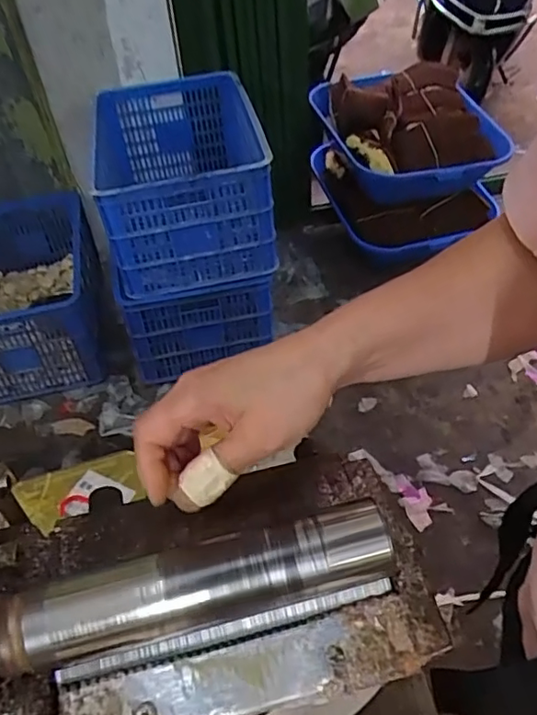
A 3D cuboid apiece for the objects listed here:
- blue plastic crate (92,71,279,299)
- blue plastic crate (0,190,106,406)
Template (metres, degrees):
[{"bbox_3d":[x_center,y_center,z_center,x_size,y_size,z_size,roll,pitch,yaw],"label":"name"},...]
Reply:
[{"bbox_3d":[-0.219,-0.474,1.503,0.430,0.301,0.595,-11,45,-6],"label":"blue plastic crate"},{"bbox_3d":[-0.740,-0.169,1.668,0.467,0.300,0.539,-12,45,-7],"label":"blue plastic crate"}]

